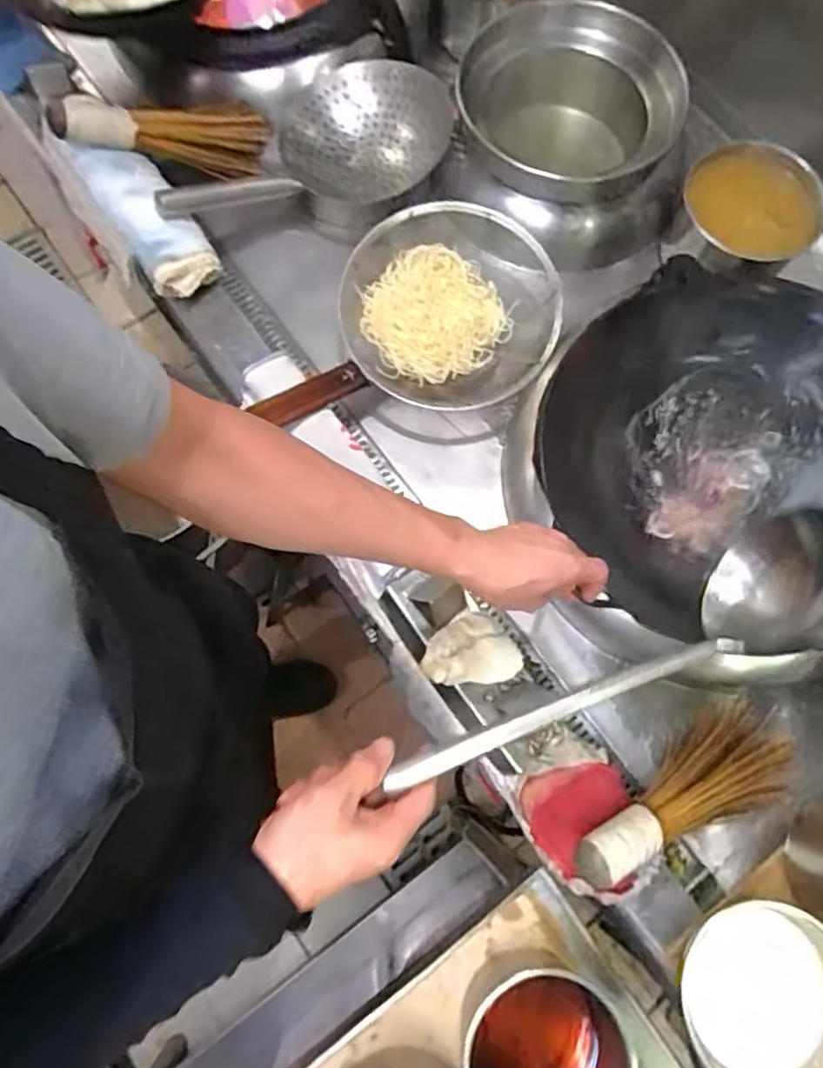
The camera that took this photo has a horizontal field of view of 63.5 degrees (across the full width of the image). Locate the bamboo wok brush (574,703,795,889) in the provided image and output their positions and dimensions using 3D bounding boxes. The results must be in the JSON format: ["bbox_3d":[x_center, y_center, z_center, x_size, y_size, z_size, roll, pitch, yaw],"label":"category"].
[{"bbox_3d":[0.299,0.291,0.728,0.297,0.060,0.094,-18,74,-30],"label":"bamboo wok brush"}]

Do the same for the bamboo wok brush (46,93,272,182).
[{"bbox_3d":[-0.343,-0.563,0.916,0.281,0.062,0.116,-13,72,-33],"label":"bamboo wok brush"}]

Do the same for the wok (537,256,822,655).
[{"bbox_3d":[0.367,-0.101,0.776,0.411,0.126,0.417,27,74,6],"label":"wok"}]

